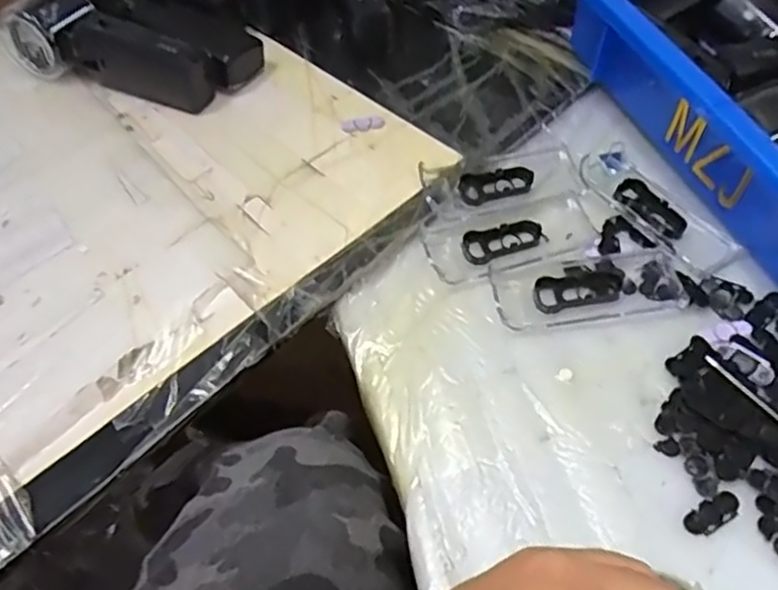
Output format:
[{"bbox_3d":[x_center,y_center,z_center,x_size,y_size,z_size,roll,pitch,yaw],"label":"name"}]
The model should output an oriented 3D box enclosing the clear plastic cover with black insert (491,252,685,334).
[{"bbox_3d":[0.116,-0.006,0.384,0.109,0.006,0.048,-7,53,-4],"label":"clear plastic cover with black insert"}]

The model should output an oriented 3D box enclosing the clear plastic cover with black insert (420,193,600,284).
[{"bbox_3d":[0.076,-0.038,0.411,0.108,0.006,0.050,-13,54,-8],"label":"clear plastic cover with black insert"}]

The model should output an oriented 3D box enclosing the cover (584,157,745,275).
[{"bbox_3d":[0.167,-0.054,0.416,0.037,0.005,0.109,-31,58,-20],"label":"cover"}]

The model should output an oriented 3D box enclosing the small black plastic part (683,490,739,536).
[{"bbox_3d":[0.152,0.102,0.307,0.030,0.004,0.013,-24,56,-16],"label":"small black plastic part"}]

